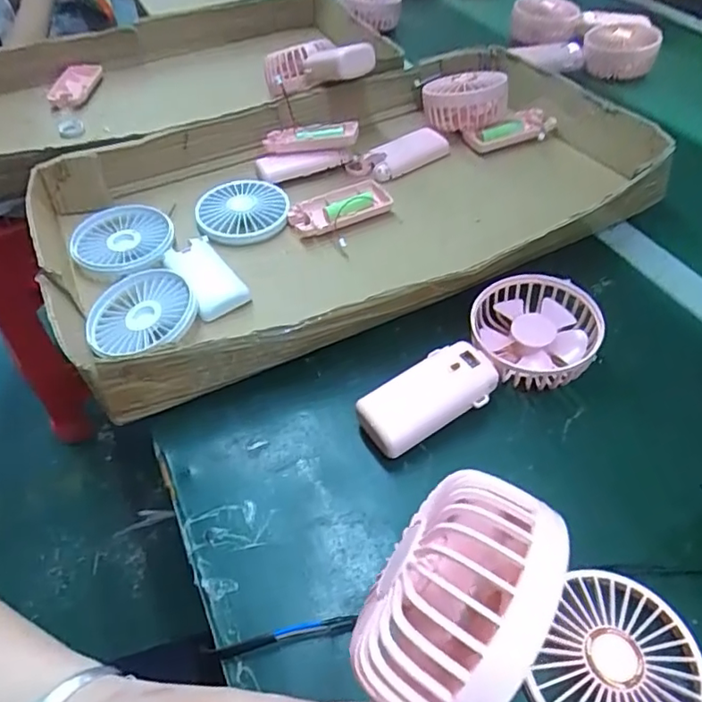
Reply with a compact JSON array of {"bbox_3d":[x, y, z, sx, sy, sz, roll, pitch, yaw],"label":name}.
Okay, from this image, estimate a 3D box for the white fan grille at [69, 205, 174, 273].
[{"bbox_3d":[-0.204,-0.103,0.515,0.083,0.007,0.086,5,50,8],"label":"white fan grille"}]

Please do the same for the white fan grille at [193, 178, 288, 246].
[{"bbox_3d":[-0.101,-0.133,0.541,0.083,0.017,0.080,-2,49,2],"label":"white fan grille"}]

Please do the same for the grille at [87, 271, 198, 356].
[{"bbox_3d":[-0.163,-0.031,0.457,0.085,0.025,0.071,0,49,4],"label":"grille"}]

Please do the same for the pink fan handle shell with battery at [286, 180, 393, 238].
[{"bbox_3d":[-0.010,-0.133,0.536,0.094,0.014,0.041,-24,52,-16],"label":"pink fan handle shell with battery"}]

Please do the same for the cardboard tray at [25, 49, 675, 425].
[{"bbox_3d":[0.000,-0.151,0.535,0.533,0.059,0.327,-23,52,-16],"label":"cardboard tray"}]

